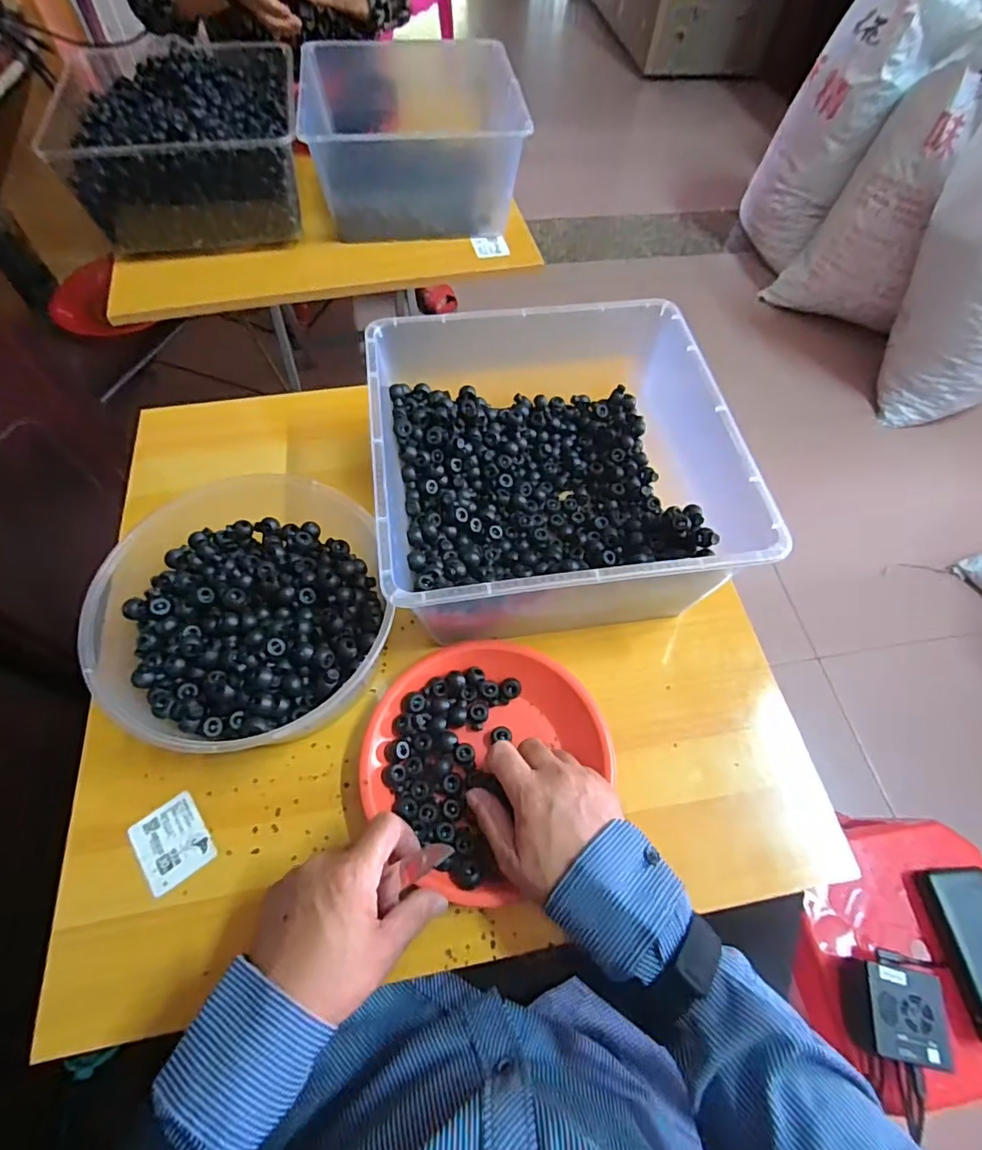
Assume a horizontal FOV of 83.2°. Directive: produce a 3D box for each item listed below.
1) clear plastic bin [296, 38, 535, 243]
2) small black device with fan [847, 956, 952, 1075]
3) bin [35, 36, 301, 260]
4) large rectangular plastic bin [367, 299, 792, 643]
[{"bbox_3d":[-0.117,-0.648,0.812,0.278,0.133,0.320,-6,63,-6],"label":"clear plastic bin"},{"bbox_3d":[0.414,0.445,0.561,0.082,0.043,0.085,9,62,3],"label":"small black device with fan"},{"bbox_3d":[-0.422,-0.612,0.793,0.302,0.136,0.269,-8,63,-7],"label":"bin"},{"bbox_3d":[0.051,-0.095,0.522,0.301,0.137,0.298,-7,63,-6],"label":"large rectangular plastic bin"}]

